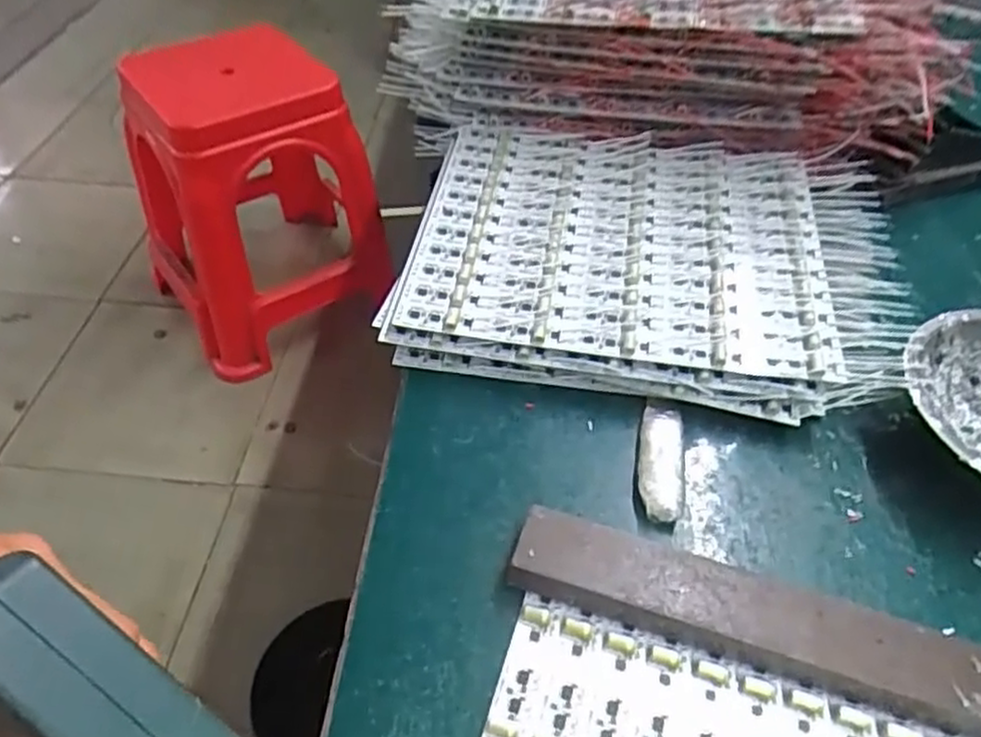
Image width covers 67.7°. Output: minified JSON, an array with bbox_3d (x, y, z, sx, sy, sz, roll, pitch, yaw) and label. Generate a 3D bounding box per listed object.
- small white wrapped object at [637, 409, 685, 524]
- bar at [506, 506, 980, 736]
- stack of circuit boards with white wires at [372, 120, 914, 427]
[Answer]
[{"bbox_3d":[0.083,0.044,0.355,0.021,0.013,0.067,9,48,5],"label":"small white wrapped object"},{"bbox_3d":[0.108,0.102,0.299,0.199,0.020,0.035,15,49,10],"label":"bar"},{"bbox_3d":[0.090,-0.071,0.444,0.283,0.045,0.208,10,48,5],"label":"stack of circuit boards with white wires"}]

